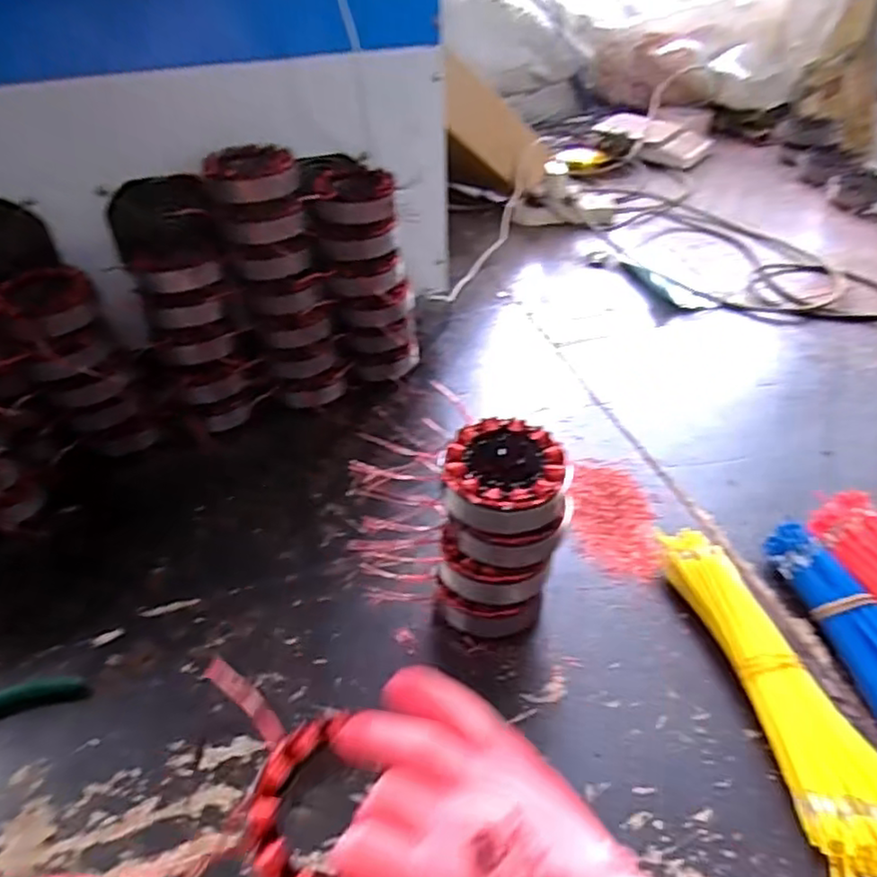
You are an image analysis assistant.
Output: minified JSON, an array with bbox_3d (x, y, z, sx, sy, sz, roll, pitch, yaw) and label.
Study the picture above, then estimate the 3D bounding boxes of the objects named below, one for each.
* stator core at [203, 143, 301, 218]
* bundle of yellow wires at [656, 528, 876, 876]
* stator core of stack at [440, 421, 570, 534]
[{"bbox_3d":[-0.183,-0.255,0.663,0.086,0.045,0.077,-10,40,-11],"label":"stator core"},{"bbox_3d":[0.246,0.170,0.473,0.078,0.031,0.262,-8,41,-7],"label":"bundle of yellow wires"},{"bbox_3d":[0.048,0.026,0.472,0.080,0.038,0.081,5,39,7],"label":"stator core of stack"}]

